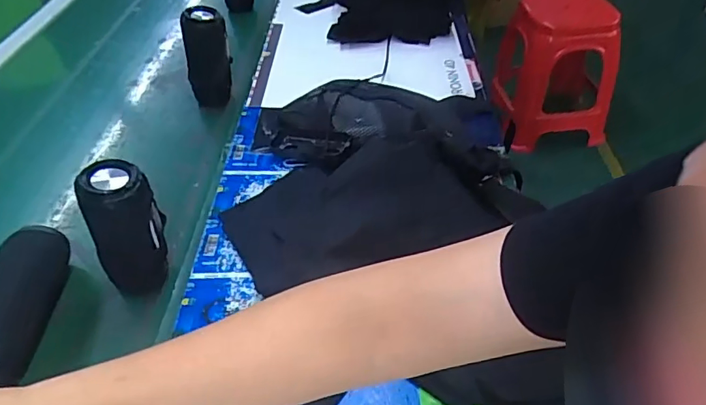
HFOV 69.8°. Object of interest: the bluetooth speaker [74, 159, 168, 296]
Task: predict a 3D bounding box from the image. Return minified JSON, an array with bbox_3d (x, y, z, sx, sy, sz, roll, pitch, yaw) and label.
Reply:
[{"bbox_3d":[-0.229,0.027,0.521,0.051,0.139,0.056,10,44,13],"label":"bluetooth speaker"}]

